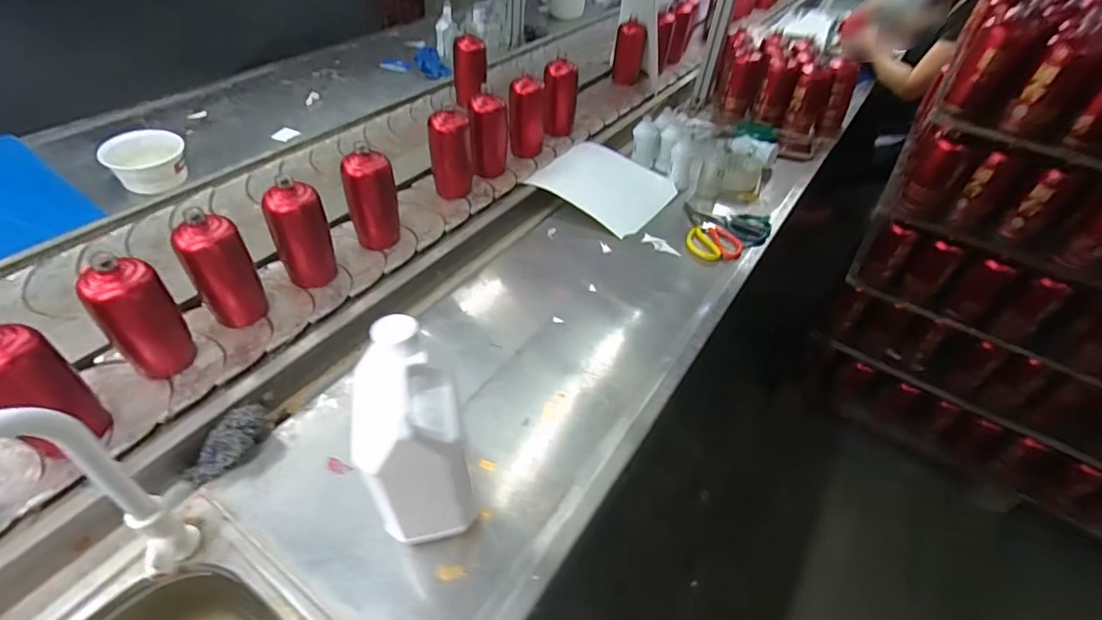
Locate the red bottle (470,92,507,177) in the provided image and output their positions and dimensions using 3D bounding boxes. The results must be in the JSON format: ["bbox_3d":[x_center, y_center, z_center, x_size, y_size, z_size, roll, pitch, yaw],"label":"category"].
[{"bbox_3d":[-0.133,-0.366,1.114,0.081,0.166,0.073,0,46,-4],"label":"red bottle"}]

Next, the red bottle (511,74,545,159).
[{"bbox_3d":[-0.053,-0.431,1.186,0.073,0.166,0.080,4,46,0],"label":"red bottle"}]

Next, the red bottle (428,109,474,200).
[{"bbox_3d":[-0.199,-0.309,1.050,0.087,0.168,0.074,-3,46,-7],"label":"red bottle"}]

